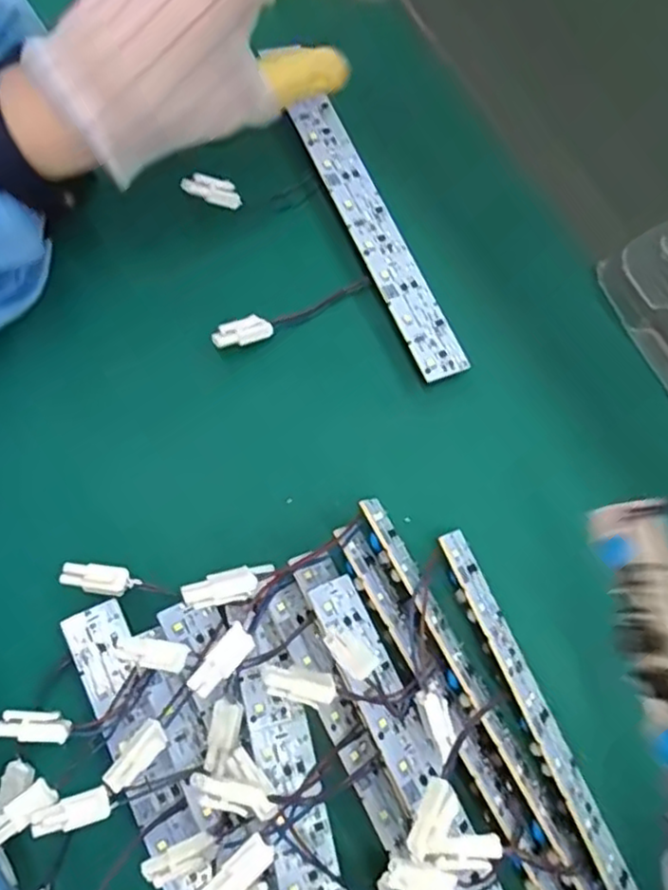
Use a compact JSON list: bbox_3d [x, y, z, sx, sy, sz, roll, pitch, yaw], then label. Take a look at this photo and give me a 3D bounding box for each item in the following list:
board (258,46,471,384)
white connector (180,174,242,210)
[{"bbox_3d":[0.021,-0.099,0.320,0.027,0.004,0.151,-22,79,-24],"label":"board"},{"bbox_3d":[-0.054,-0.113,0.300,0.028,0.007,0.009,5,73,-39],"label":"white connector"}]

